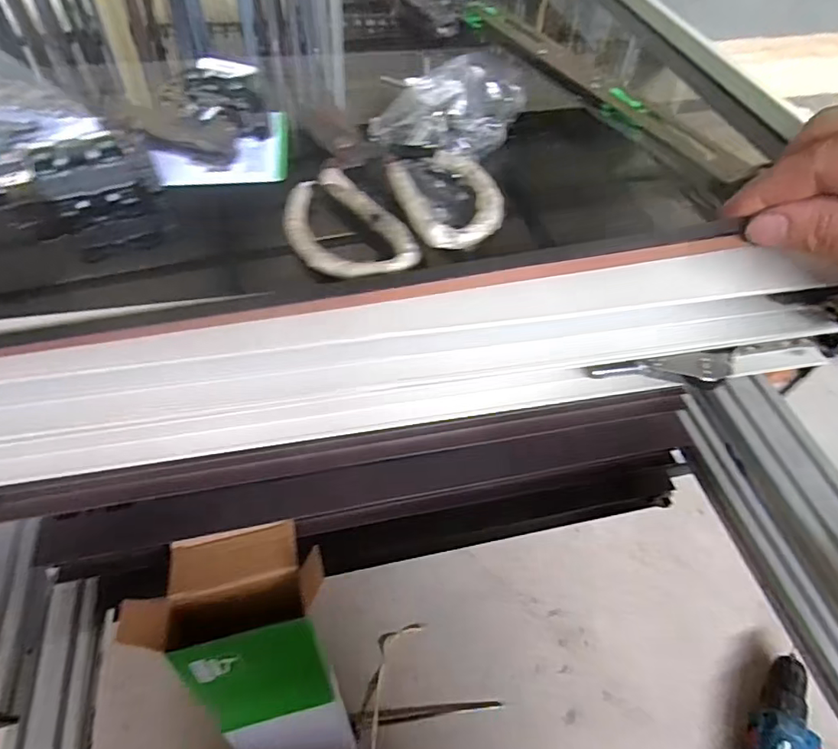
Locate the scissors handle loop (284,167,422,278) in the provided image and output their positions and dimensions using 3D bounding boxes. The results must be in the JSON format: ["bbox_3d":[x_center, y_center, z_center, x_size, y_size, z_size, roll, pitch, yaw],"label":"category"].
[{"bbox_3d":[-0.039,-0.076,0.269,0.050,0.012,0.091,-29,59,-22],"label":"scissors handle loop"}]

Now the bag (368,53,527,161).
[{"bbox_3d":[0.022,-0.170,0.335,0.075,0.029,0.093,19,54,12],"label":"bag"}]

